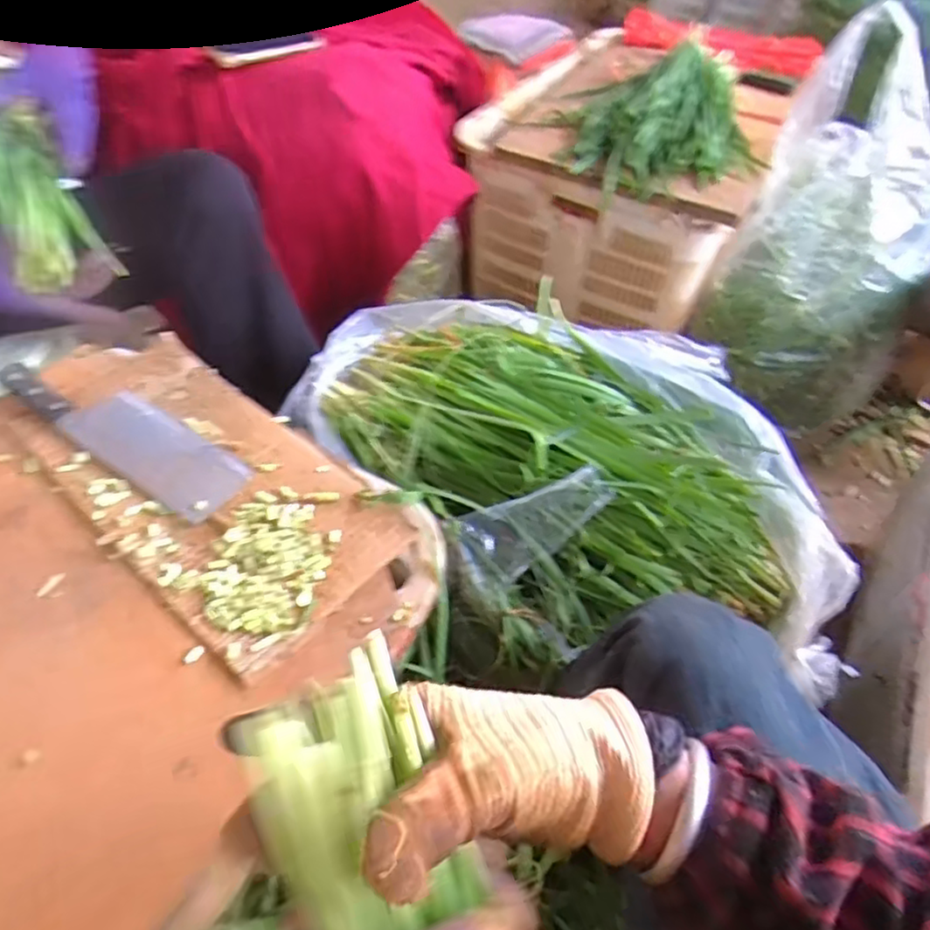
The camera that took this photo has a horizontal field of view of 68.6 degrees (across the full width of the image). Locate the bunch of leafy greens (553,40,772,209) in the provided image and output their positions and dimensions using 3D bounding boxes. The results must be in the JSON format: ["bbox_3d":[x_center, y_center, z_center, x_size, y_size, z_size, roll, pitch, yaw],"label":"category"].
[{"bbox_3d":[0.278,-0.508,0.986,0.273,0.076,0.347,2,50,-2],"label":"bunch of leafy greens"}]

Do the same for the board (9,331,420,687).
[{"bbox_3d":[-0.236,-0.003,0.594,0.391,0.012,0.176,36,57,24],"label":"board"}]

